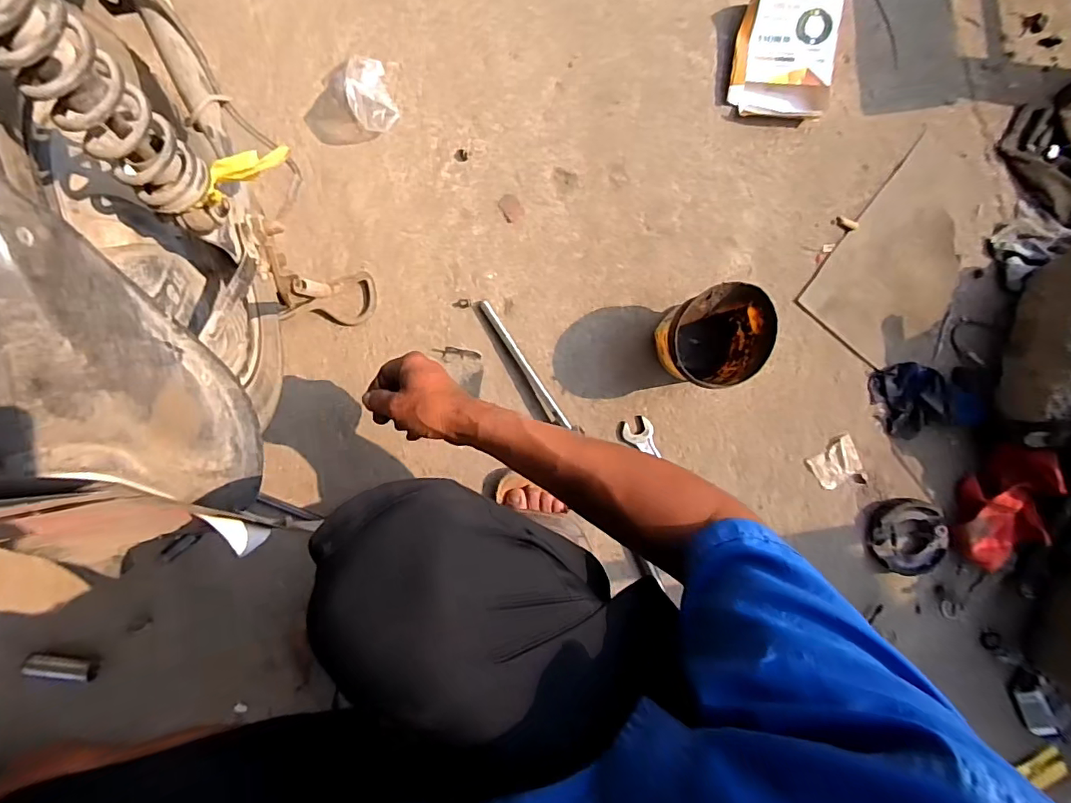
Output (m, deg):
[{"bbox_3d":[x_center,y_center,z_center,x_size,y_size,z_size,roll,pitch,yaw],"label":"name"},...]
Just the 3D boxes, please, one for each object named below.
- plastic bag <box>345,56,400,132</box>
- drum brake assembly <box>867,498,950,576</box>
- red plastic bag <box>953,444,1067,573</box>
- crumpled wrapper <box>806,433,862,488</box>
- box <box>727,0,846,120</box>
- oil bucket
[{"bbox_3d":[-0.211,-0.395,0.642,0.052,0.048,0.094,-18,96,-1],"label":"plastic bag"},{"bbox_3d":[0.525,0.191,0.733,0.097,0.040,0.104,-3,92,-3],"label":"drum brake assembly"},{"bbox_3d":[0.642,0.143,0.705,0.075,0.081,0.176,8,109,-1],"label":"red plastic bag"},{"bbox_3d":[0.427,0.086,0.733,0.067,0.016,0.057,-36,93,-1],"label":"crumpled wrapper"},{"bbox_3d":[0.331,-0.458,0.681,0.132,0.033,0.144,3,92,-3],"label":"box"},{"bbox_3d":[0.222,-0.083,0.660,0.123,0.105,0.121,-3,95,-3],"label":"oil bucket"}]

